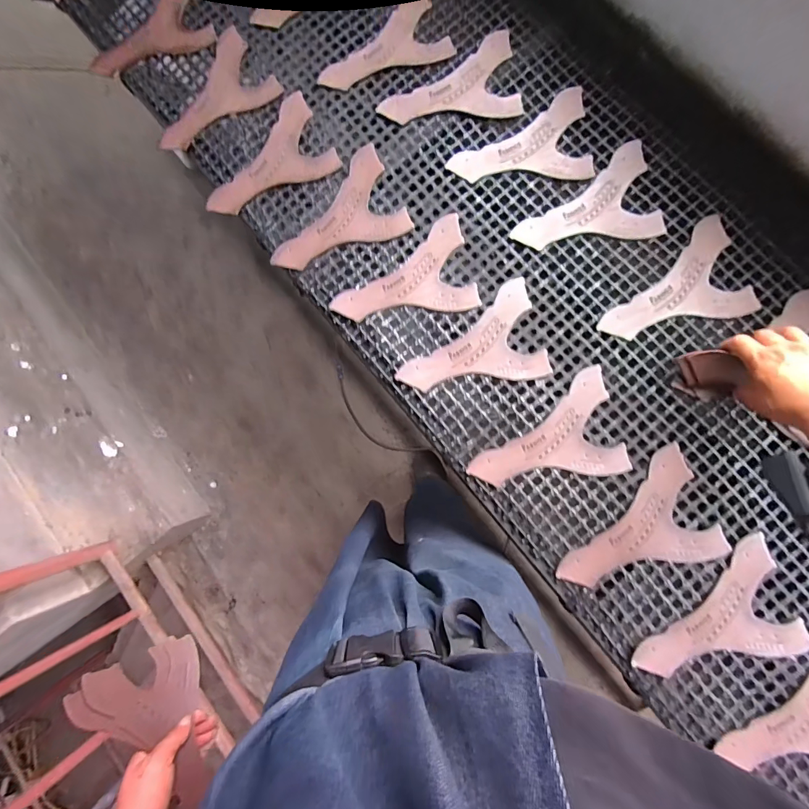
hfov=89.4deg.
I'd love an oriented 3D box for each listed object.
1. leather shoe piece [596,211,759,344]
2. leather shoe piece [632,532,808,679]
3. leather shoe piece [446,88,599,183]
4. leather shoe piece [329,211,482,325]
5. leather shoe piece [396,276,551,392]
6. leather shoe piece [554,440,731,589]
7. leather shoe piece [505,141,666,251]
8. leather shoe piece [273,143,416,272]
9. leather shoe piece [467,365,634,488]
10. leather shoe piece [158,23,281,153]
[{"bbox_3d":[0.364,-0.158,0.563,0.200,0.005,0.135,-22,84,6],"label":"leather shoe piece"},{"bbox_3d":[0.410,0.286,0.512,0.218,0.007,0.127,-45,82,0],"label":"leather shoe piece"},{"bbox_3d":[0.167,-0.385,0.603,0.201,0.009,0.131,-8,84,5],"label":"leather shoe piece"},{"bbox_3d":[-0.005,-0.186,0.592,0.202,0.006,0.136,-14,82,0],"label":"leather shoe piece"},{"bbox_3d":[0.089,-0.086,0.576,0.200,0.007,0.137,-14,81,2],"label":"leather shoe piece"},{"bbox_3d":[0.290,0.158,0.530,0.202,0.005,0.141,-24,81,6],"label":"leather shoe piece"},{"bbox_3d":[0.255,-0.285,0.587,0.199,0.005,0.133,-14,86,5],"label":"leather shoe piece"},{"bbox_3d":[-0.107,-0.278,0.600,0.200,0.016,0.136,-27,83,3],"label":"leather shoe piece"},{"bbox_3d":[0.187,0.042,0.555,0.200,0.006,0.138,-14,82,4],"label":"leather shoe piece"},{"bbox_3d":[-0.305,-0.480,0.627,0.193,0.015,0.133,-37,83,2],"label":"leather shoe piece"}]

